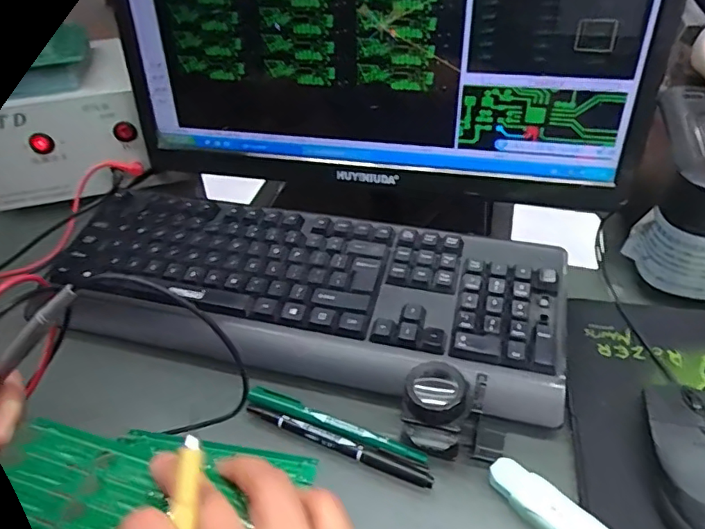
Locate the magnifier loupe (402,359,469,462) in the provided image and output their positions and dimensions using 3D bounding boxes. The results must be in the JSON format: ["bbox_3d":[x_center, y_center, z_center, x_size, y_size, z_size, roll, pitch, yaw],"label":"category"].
[{"bbox_3d":[0.053,0.092,0.370,0.044,0.041,0.041,9,44,13],"label":"magnifier loupe"}]

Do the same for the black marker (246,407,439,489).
[{"bbox_3d":[-0.011,0.123,0.381,0.137,0.011,0.009,16,46,20],"label":"black marker"}]

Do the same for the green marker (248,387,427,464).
[{"bbox_3d":[-0.013,0.112,0.390,0.131,0.010,0.016,14,45,18],"label":"green marker"}]

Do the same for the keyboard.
[{"bbox_3d":[-0.043,0.016,0.468,0.426,0.033,0.158,10,44,14],"label":"keyboard"}]

